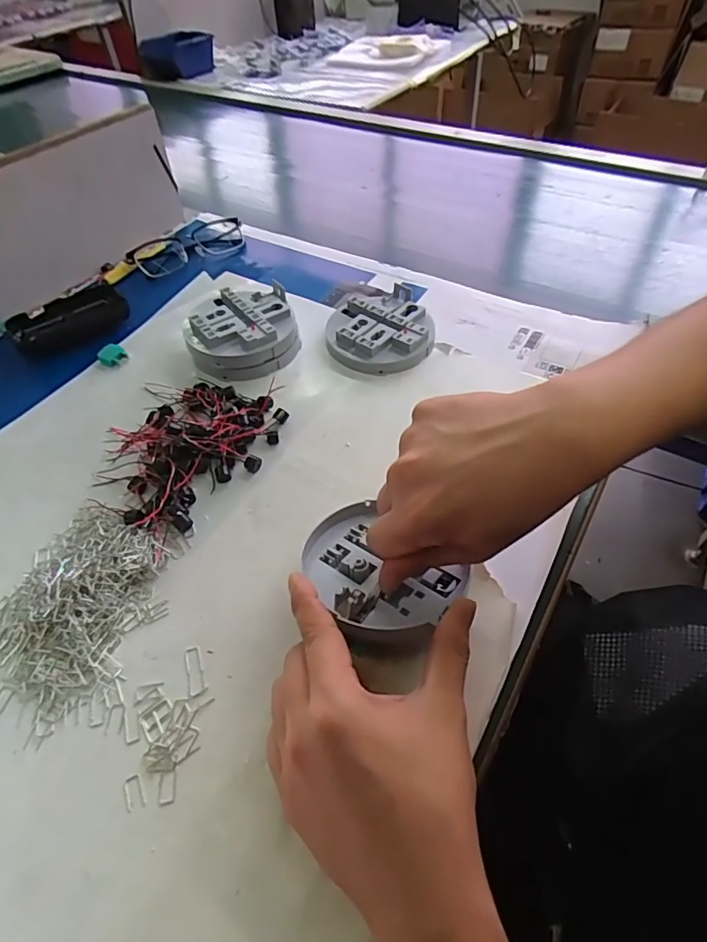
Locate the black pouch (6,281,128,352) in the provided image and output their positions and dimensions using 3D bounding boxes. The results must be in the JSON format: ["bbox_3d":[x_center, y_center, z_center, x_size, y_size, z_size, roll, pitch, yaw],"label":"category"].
[{"bbox_3d":[-0.287,-0.154,0.509,0.107,0.026,0.045,-33,57,-23],"label":"black pouch"}]

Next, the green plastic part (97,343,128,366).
[{"bbox_3d":[-0.232,-0.111,0.483,0.020,0.014,0.022,32,58,25],"label":"green plastic part"}]

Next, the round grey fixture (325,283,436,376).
[{"bbox_3d":[0.027,-0.137,0.488,0.099,0.028,0.106,2,51,3],"label":"round grey fixture"}]

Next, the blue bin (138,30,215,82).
[{"bbox_3d":[-0.386,-0.914,1.104,0.109,0.072,0.140,33,60,25],"label":"blue bin"}]

